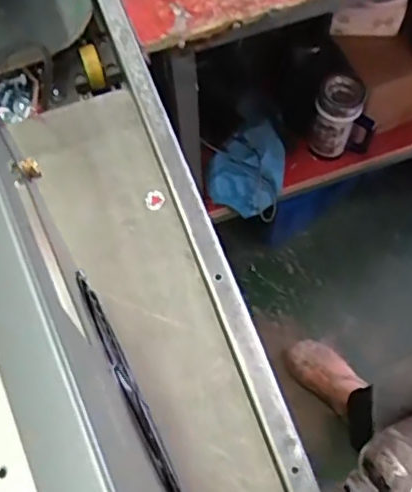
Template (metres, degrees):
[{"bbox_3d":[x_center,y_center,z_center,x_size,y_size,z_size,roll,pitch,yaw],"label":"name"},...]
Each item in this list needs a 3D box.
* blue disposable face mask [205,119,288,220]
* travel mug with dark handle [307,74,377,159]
[{"bbox_3d":[0.082,-0.146,1.121,0.135,0.031,0.169,16,86,-5],"label":"blue disposable face mask"},{"bbox_3d":[0.252,-0.235,1.123,0.119,0.154,0.083,-7,67,-2],"label":"travel mug with dark handle"}]

